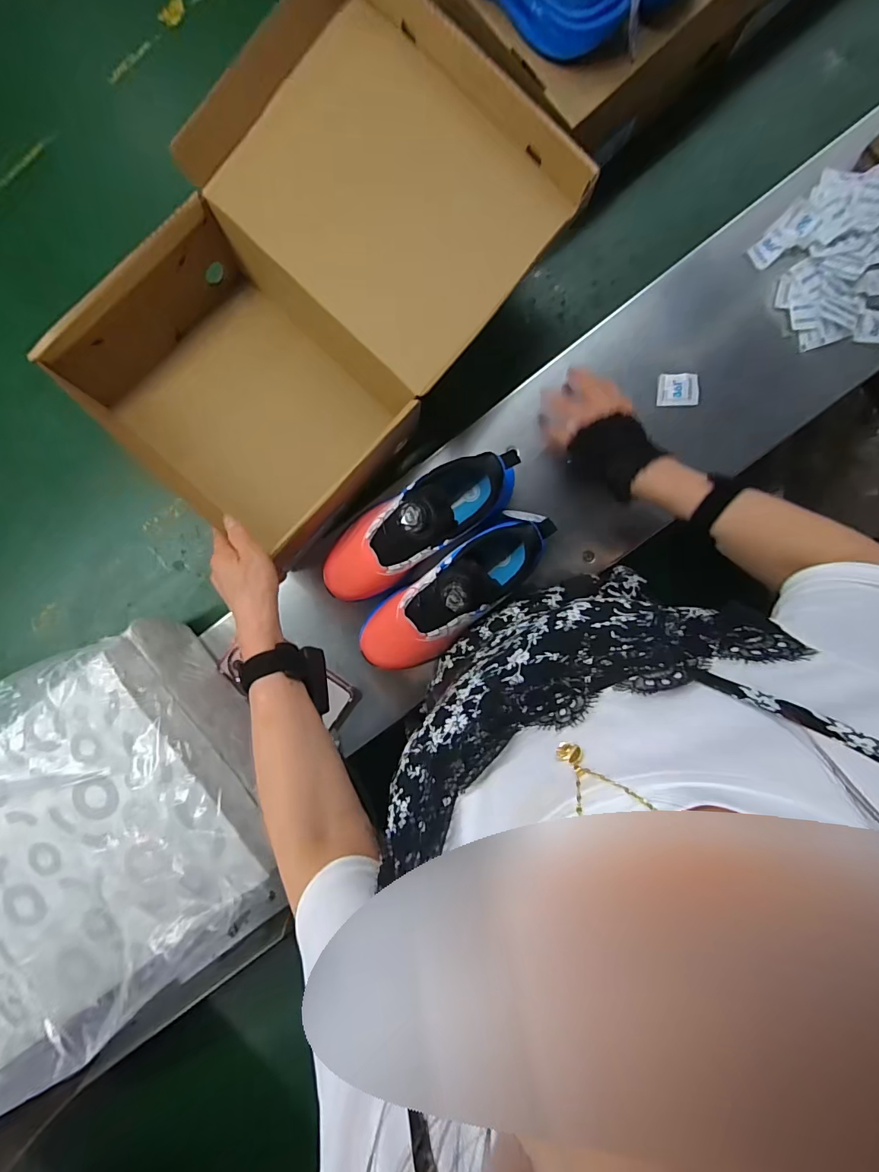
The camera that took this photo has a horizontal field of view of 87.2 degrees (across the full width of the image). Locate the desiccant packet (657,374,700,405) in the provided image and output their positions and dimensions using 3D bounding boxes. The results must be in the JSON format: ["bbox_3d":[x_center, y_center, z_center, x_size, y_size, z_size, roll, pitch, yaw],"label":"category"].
[{"bbox_3d":[0.276,-0.227,0.533,0.043,0.006,0.035,7,101,20],"label":"desiccant packet"}]

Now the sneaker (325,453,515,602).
[{"bbox_3d":[-0.025,-0.063,0.488,0.242,0.091,0.079,-33,93,6],"label":"sneaker"}]

